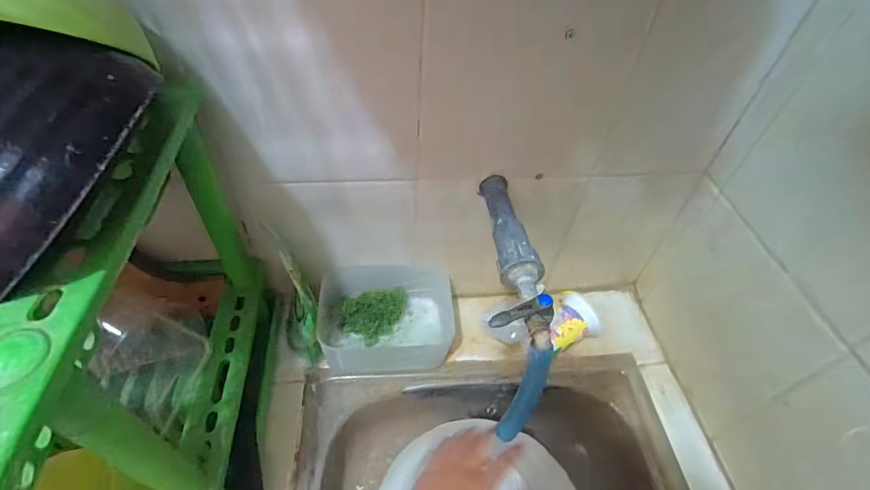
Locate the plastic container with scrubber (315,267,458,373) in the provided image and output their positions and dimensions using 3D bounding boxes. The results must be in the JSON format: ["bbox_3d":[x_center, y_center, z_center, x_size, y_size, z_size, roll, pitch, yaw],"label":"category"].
[{"bbox_3d":[-0.059,0.092,0.559,0.176,0.078,0.113,-3,49,-8],"label":"plastic container with scrubber"}]

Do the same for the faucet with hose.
[{"bbox_3d":[0.067,0.032,0.407,0.053,0.110,0.255,-1,61,-5],"label":"faucet with hose"}]

